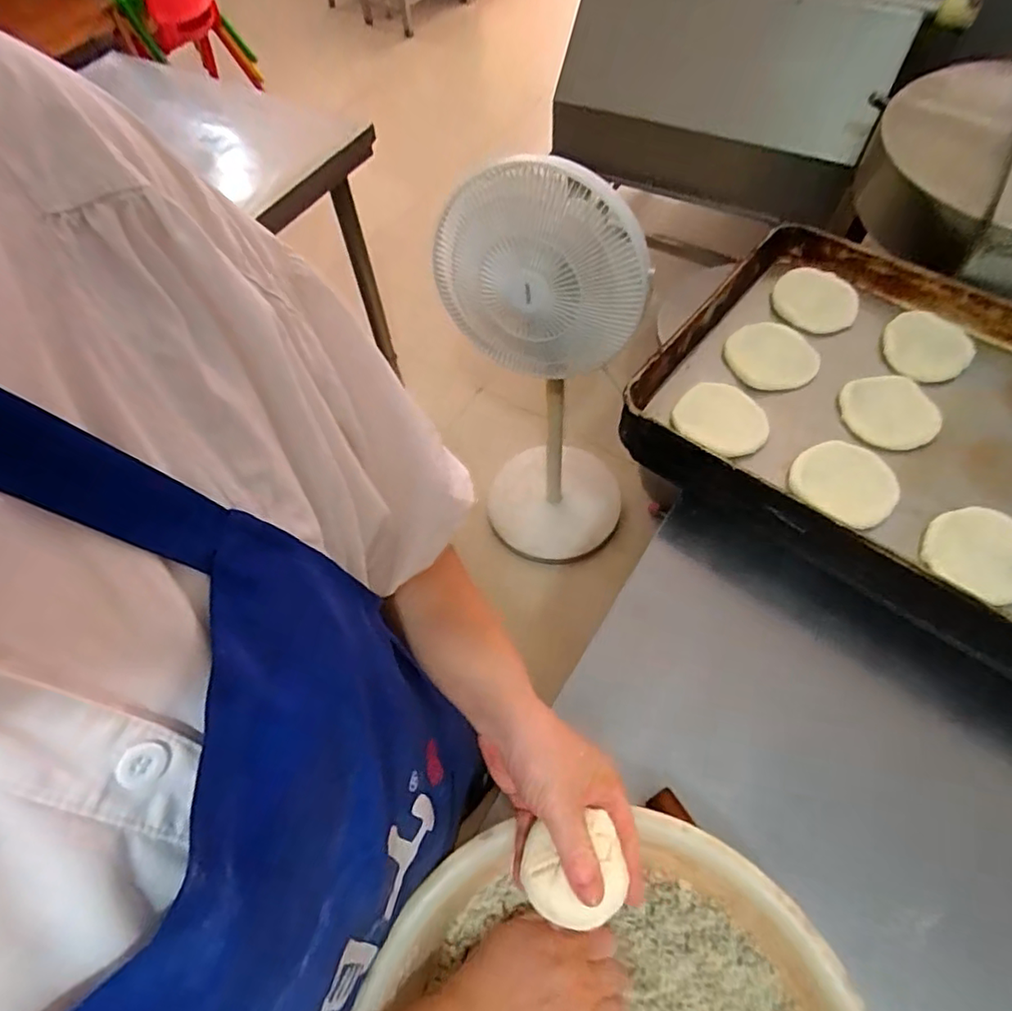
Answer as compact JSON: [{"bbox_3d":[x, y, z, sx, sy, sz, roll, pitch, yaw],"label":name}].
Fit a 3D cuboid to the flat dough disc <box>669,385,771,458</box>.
[{"bbox_3d":[0.243,-0.098,0.667,0.105,0.011,0.100,2,59,-3],"label":"flat dough disc"}]

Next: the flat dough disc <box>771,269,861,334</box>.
[{"bbox_3d":[0.401,-0.265,0.764,0.099,0.015,0.107,-1,58,2],"label":"flat dough disc"}]

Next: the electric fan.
[{"bbox_3d":[0.104,-0.224,1.198,0.325,0.889,0.305,-27,61,-13],"label":"electric fan"}]

